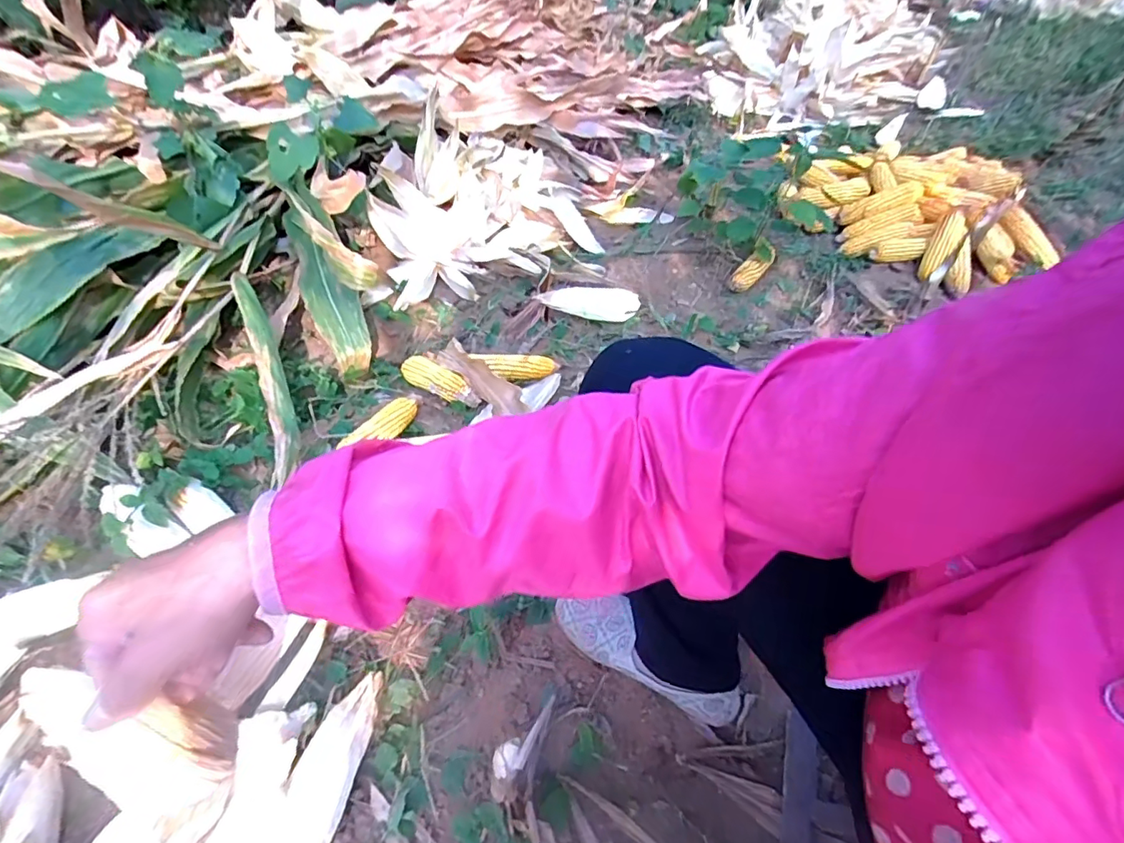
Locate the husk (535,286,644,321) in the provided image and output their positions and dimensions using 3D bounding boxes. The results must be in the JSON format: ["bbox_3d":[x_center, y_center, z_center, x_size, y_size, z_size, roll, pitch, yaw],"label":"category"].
[{"bbox_3d":[0.057,-0.237,1.082,0.231,0.040,0.081,-3,47,-22],"label":"husk"}]

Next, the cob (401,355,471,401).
[{"bbox_3d":[-0.226,-0.073,0.966,0.153,0.048,0.047,28,49,21],"label":"cob"}]

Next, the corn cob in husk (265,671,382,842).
[{"bbox_3d":[-0.249,0.378,0.560,0.058,0.046,0.214,12,45,7],"label":"corn cob in husk"}]

